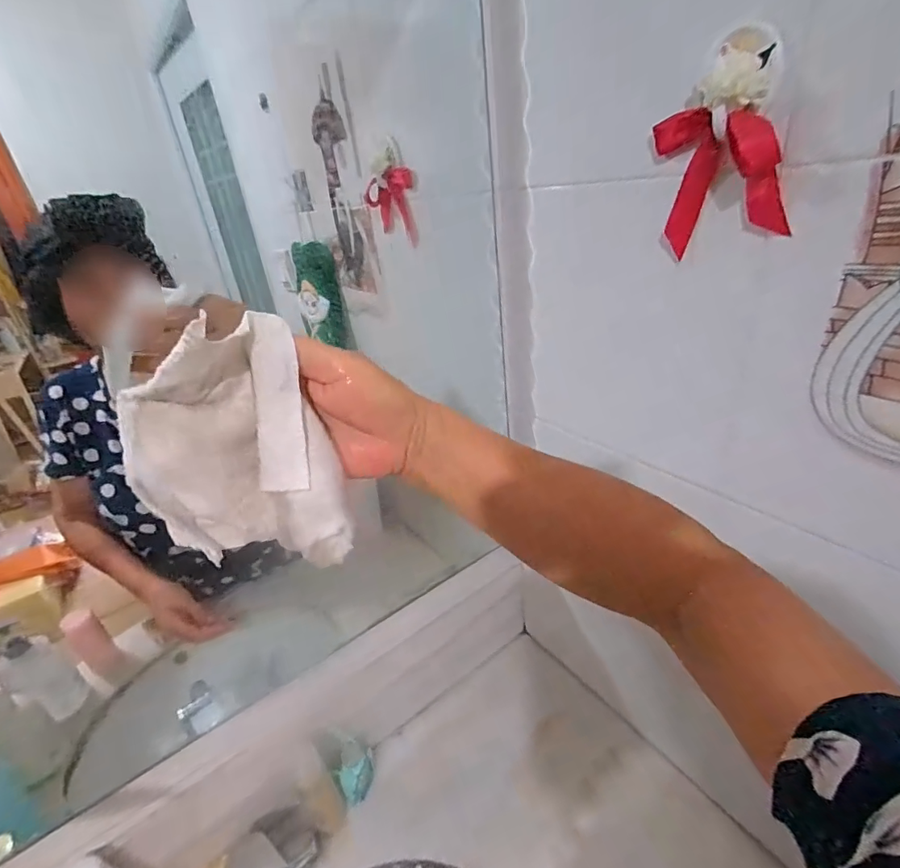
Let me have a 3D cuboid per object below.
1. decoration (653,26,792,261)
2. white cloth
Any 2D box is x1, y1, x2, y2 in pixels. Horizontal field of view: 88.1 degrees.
[{"bbox_3d":[0.174,-0.185,0.308,0.018,0.114,0.080,-26,18,-23],"label":"decoration"},{"bbox_3d":[-0.122,0.024,0.279,0.103,0.173,0.049,-16,28,-17],"label":"white cloth"}]

